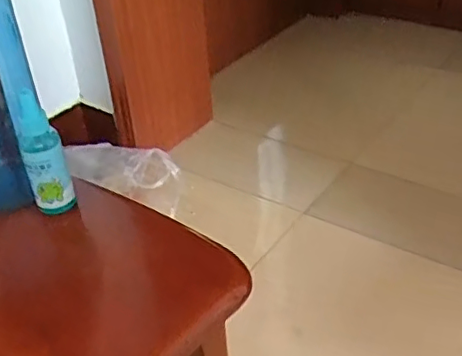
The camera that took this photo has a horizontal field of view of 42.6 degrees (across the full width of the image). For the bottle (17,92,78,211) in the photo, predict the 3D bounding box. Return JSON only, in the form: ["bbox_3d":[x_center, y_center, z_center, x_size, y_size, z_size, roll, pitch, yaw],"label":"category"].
[{"bbox_3d":[-0.193,-0.021,0.606,0.032,0.129,0.037,13,39,22],"label":"bottle"}]

